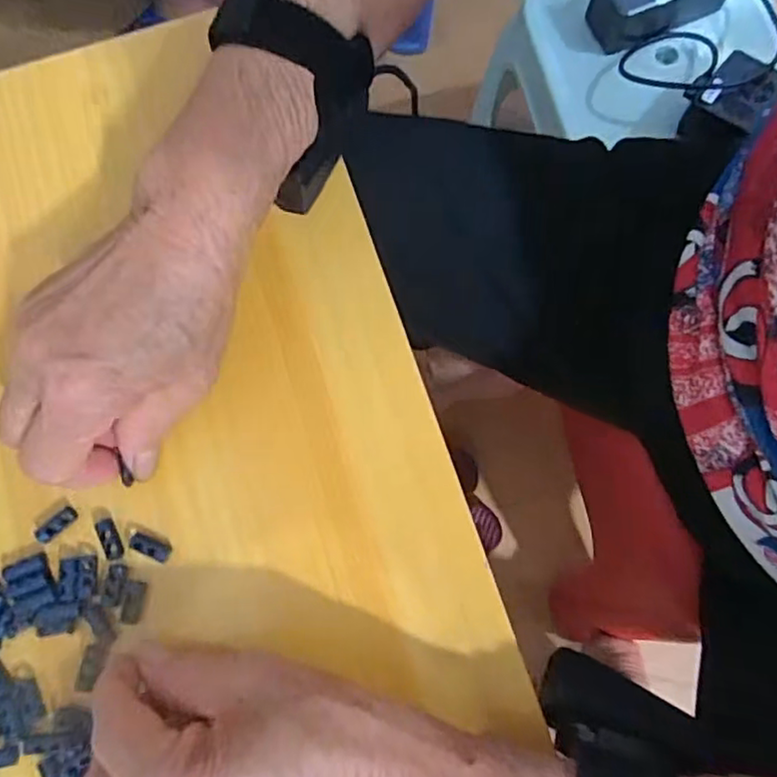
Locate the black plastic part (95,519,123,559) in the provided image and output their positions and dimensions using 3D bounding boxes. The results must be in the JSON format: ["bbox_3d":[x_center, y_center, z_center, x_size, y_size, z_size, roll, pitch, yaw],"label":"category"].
[{"bbox_3d":[-0.126,0.068,0.280,0.007,0.006,0.018,-26,79,-5],"label":"black plastic part"}]

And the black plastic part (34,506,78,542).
[{"bbox_3d":[-0.151,0.062,0.281,0.008,0.004,0.019,44,69,8],"label":"black plastic part"}]

